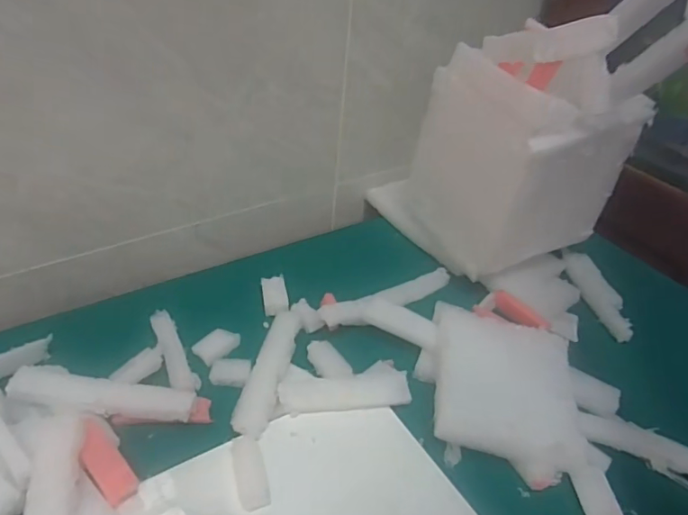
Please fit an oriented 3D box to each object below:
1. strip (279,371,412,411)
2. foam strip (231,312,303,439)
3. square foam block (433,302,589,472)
[{"bbox_3d":[0.001,0.144,0.568,0.137,0.018,0.039,0,39,-9],"label":"strip"},{"bbox_3d":[-0.080,0.123,0.579,0.036,0.021,0.160,12,39,6],"label":"foam strip"},{"bbox_3d":[0.175,0.128,0.577,0.148,0.025,0.183,11,47,2],"label":"square foam block"}]

